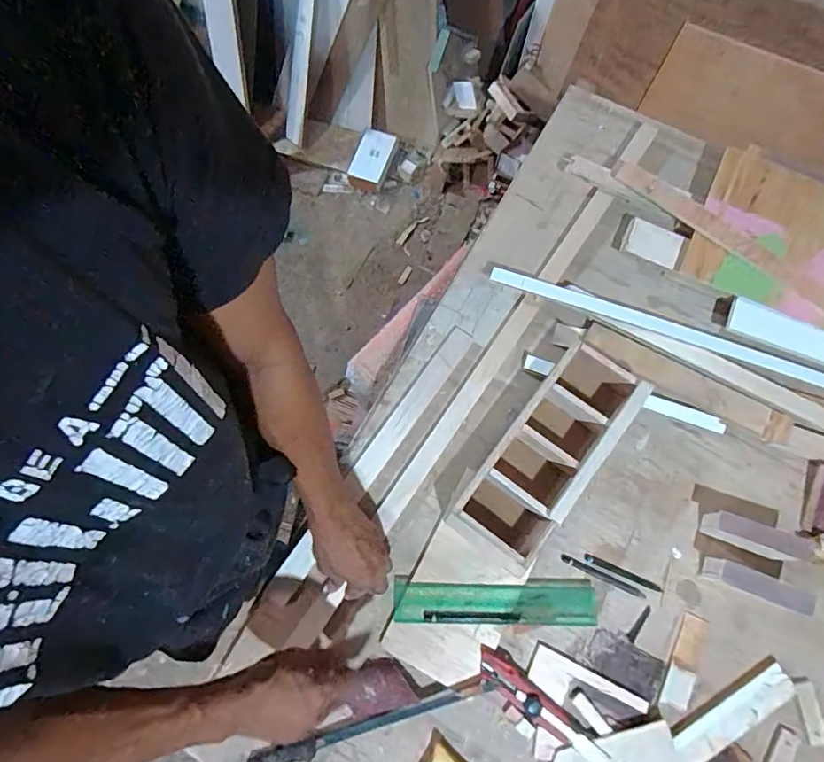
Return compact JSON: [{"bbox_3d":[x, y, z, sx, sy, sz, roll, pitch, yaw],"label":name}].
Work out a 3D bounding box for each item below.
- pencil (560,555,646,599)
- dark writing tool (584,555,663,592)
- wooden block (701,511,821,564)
[{"bbox_3d":[0.247,0.254,0.648,0.113,0.004,0.011,24,75,7],"label":"pencil"},{"bbox_3d":[0.273,0.249,0.644,0.102,0.004,0.010,23,75,6],"label":"dark writing tool"},{"bbox_3d":[0.427,0.195,0.623,0.125,0.054,0.029,21,74,6],"label":"wooden block"}]

